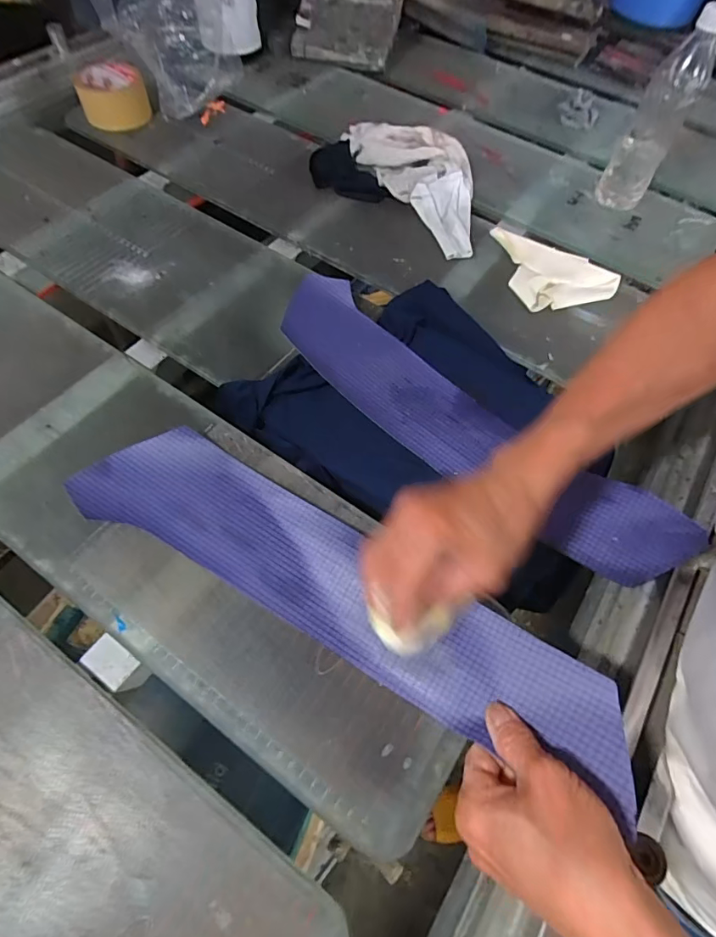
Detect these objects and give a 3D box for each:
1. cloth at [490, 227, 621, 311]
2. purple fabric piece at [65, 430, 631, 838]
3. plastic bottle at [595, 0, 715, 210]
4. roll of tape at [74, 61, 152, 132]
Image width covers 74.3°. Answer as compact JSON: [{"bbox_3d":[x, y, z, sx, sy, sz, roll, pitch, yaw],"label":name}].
[{"bbox_3d":[0.243,-0.256,0.581,0.129,0.021,0.140,-8,62,-7],"label":"cloth"},{"bbox_3d":[-0.024,0.082,0.362,0.429,0.043,0.093,25,63,18],"label":"purple fabric piece"},{"bbox_3d":[0.370,-0.432,0.581,0.056,0.209,0.060,24,63,11],"label":"plastic bottle"},{"bbox_3d":[-0.356,-0.543,0.689,0.092,0.048,0.092,1,61,-2],"label":"roll of tape"}]

